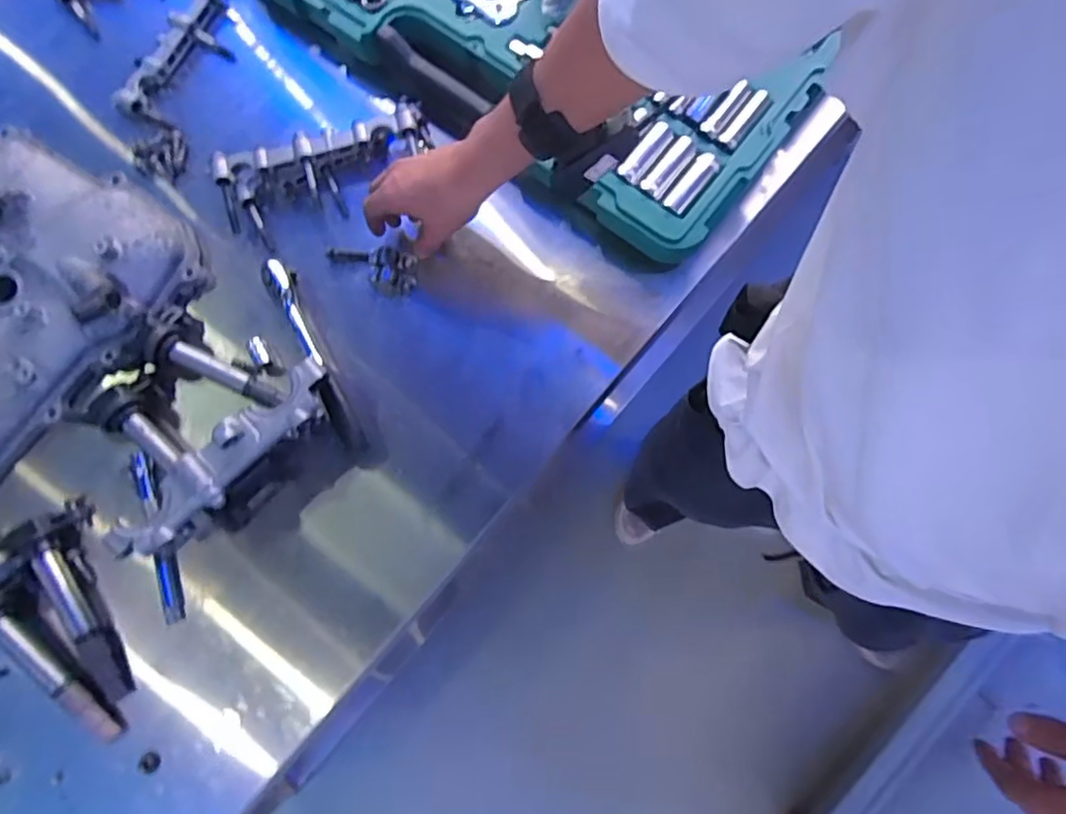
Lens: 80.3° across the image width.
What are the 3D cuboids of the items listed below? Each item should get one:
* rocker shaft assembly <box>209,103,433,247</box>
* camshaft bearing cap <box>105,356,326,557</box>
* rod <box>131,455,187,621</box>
[{"bbox_3d":[-0.195,-0.223,0.601,0.203,0.039,0.081,-19,77,-2],"label":"rocker shaft assembly"},{"bbox_3d":[-0.252,0.047,0.519,0.212,0.056,0.047,-43,79,-7],"label":"camshaft bearing cap"},{"bbox_3d":[-0.310,0.104,0.523,0.018,0.018,0.156,-31,62,-5],"label":"rod"}]

